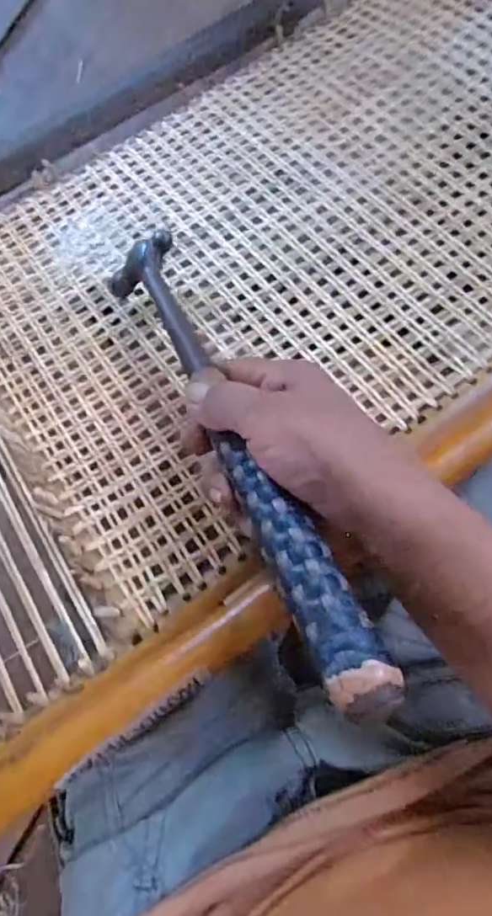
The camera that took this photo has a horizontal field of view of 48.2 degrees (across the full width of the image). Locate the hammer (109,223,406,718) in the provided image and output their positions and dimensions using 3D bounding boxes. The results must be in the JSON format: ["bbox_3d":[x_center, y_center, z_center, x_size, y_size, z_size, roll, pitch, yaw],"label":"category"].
[{"bbox_3d":[-0.013,-0.017,0.286,0.035,0.044,0.306,-24,55,-5],"label":"hammer"}]

